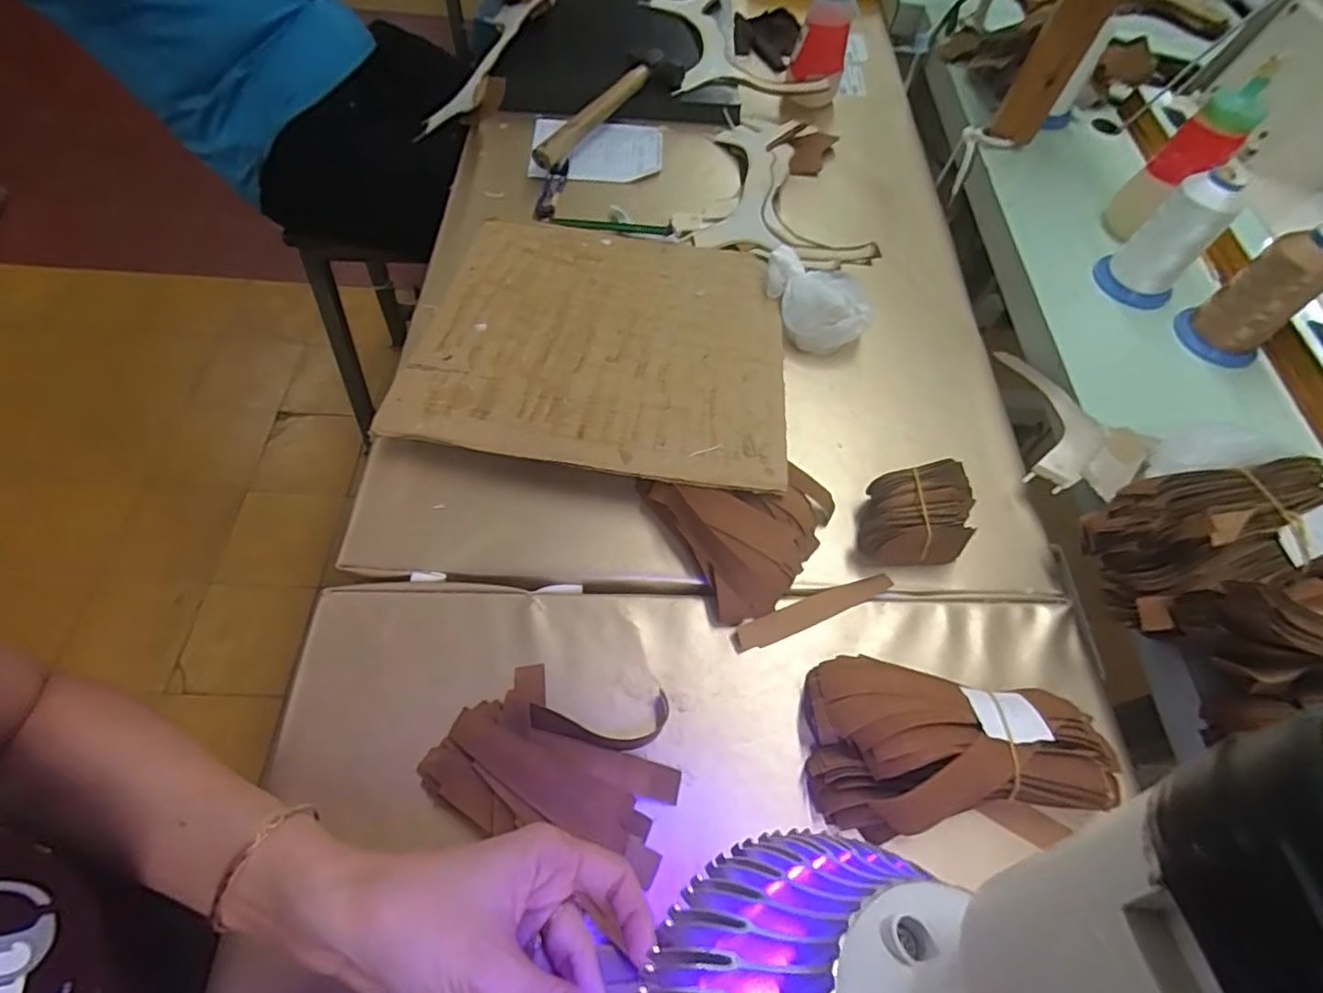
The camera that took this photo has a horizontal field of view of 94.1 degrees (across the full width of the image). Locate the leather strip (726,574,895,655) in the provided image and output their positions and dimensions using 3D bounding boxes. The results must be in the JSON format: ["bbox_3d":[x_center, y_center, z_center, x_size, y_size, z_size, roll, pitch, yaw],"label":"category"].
[{"bbox_3d":[0.106,0.079,0.427,0.121,0.004,0.019,-20,57,-14],"label":"leather strip"}]

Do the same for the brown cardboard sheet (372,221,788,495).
[{"bbox_3d":[-0.048,-0.133,0.509,0.296,0.009,0.265,8,61,0],"label":"brown cardboard sheet"}]

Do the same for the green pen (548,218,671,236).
[{"bbox_3d":[-0.048,-0.262,0.603,0.118,0.012,0.012,3,61,-3],"label":"green pen"}]

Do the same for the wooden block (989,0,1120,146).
[{"bbox_3d":[0.383,-0.432,0.585,0.046,0.181,0.017,16,56,2],"label":"wooden block"}]

